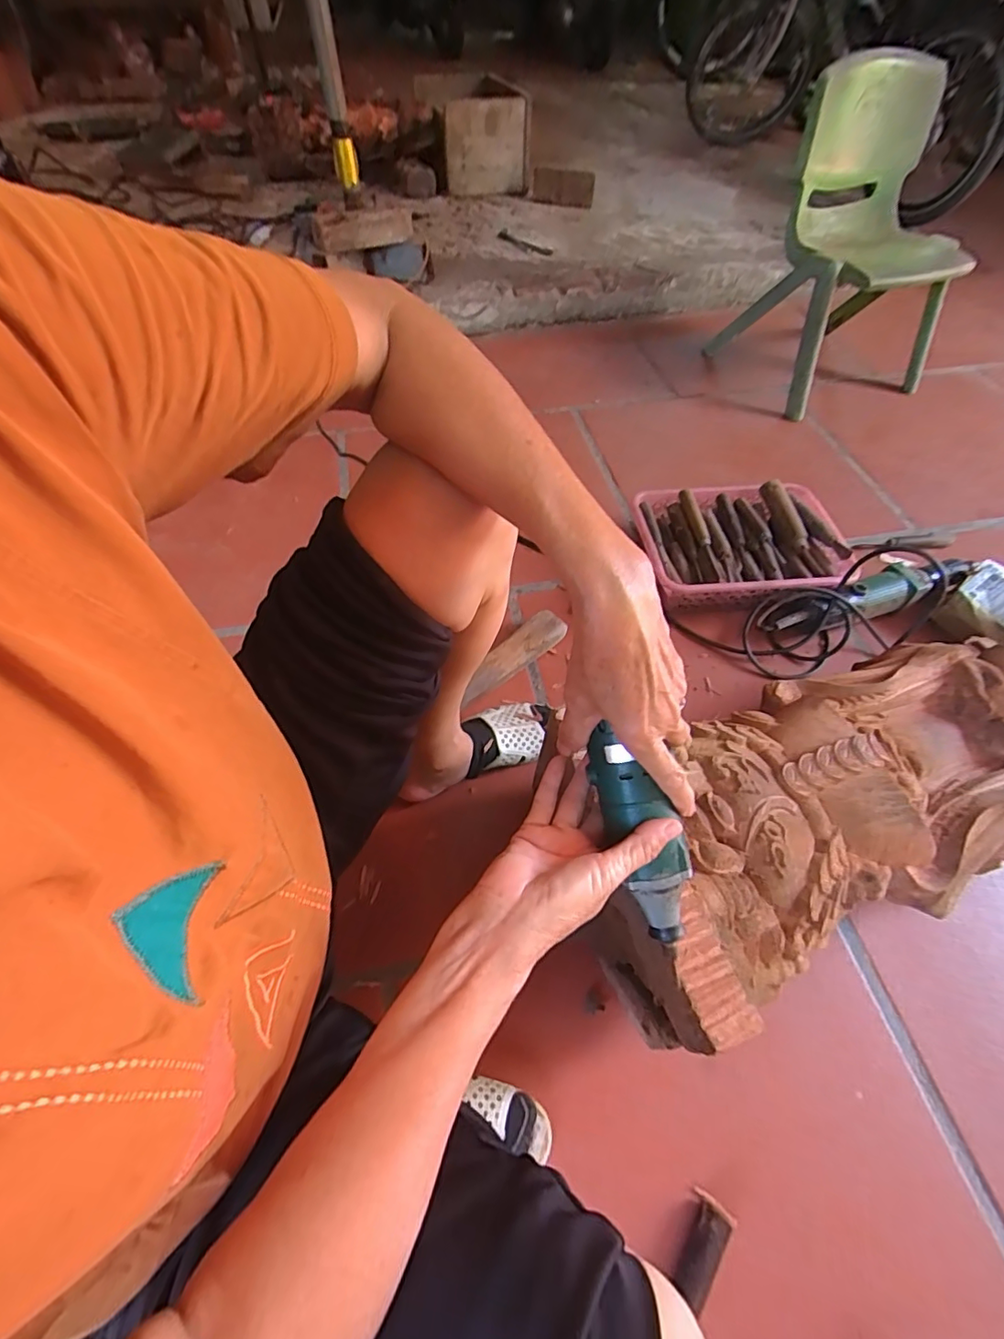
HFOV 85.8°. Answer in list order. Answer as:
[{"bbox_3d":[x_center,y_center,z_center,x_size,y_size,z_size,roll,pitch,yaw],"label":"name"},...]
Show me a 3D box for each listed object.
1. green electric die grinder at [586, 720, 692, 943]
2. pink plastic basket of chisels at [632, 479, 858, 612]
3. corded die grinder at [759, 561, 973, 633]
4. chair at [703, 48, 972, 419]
[{"bbox_3d":[0.096,0.118,0.383,0.040,0.052,0.165,-21,95,-14],"label":"green electric die grinder"},{"bbox_3d":[0.385,-0.205,0.889,0.301,0.078,0.234,-2,57,-2],"label":"pink plastic basket of chisels"},{"bbox_3d":[0.575,-0.113,0.851,0.384,0.071,0.067,-20,60,-14],"label":"corded die grinder"},{"bbox_3d":[0.697,-0.848,1.077,0.383,0.455,0.319,-19,59,-13],"label":"chair"}]

